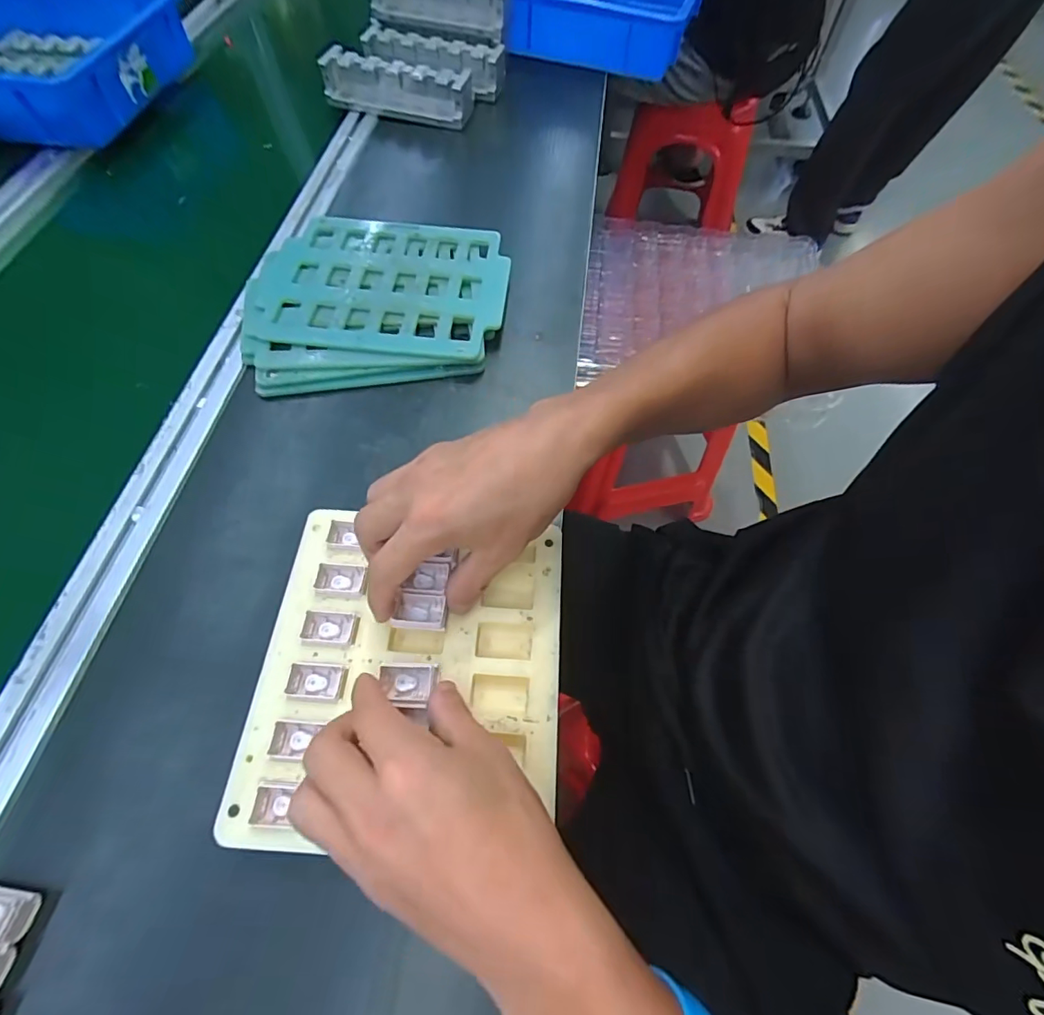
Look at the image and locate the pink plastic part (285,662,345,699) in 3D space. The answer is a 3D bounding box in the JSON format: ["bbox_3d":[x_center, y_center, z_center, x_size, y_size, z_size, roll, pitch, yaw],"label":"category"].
[{"bbox_3d":[-0.124,0.104,0.296,0.030,0.008,0.019,5,64,0],"label":"pink plastic part"}]

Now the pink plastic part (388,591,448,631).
[{"bbox_3d":[-0.062,0.065,0.307,0.032,0.013,0.023,6,64,0],"label":"pink plastic part"}]

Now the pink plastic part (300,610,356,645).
[{"bbox_3d":[-0.122,0.076,0.312,0.031,0.012,0.019,5,64,0],"label":"pink plastic part"}]

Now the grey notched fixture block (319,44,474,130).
[{"bbox_3d":[-0.164,-0.551,0.645,0.193,0.049,0.053,13,62,7],"label":"grey notched fixture block"}]

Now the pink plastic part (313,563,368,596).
[{"bbox_3d":[-0.121,0.047,0.327,0.031,0.011,0.021,1,64,-2],"label":"pink plastic part"}]

